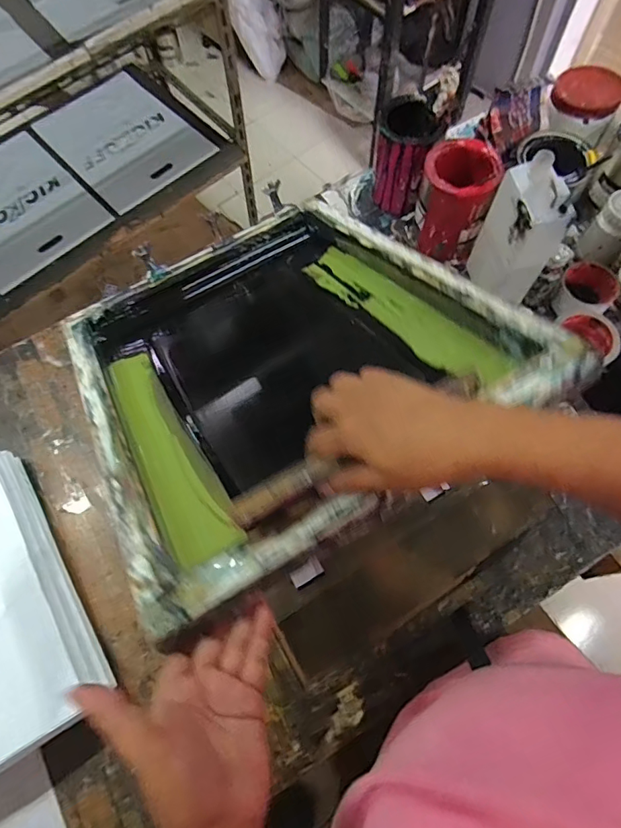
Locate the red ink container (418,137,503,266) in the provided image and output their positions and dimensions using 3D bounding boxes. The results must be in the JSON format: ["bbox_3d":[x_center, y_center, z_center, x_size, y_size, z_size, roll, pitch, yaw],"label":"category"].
[{"bbox_3d":[0.222,-0.335,0.746,0.104,0.140,0.125,-1,68,2],"label":"red ink container"}]

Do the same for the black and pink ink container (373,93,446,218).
[{"bbox_3d":[0.159,-0.421,0.795,0.099,0.141,0.091,9,69,6],"label":"black and pink ink container"}]

